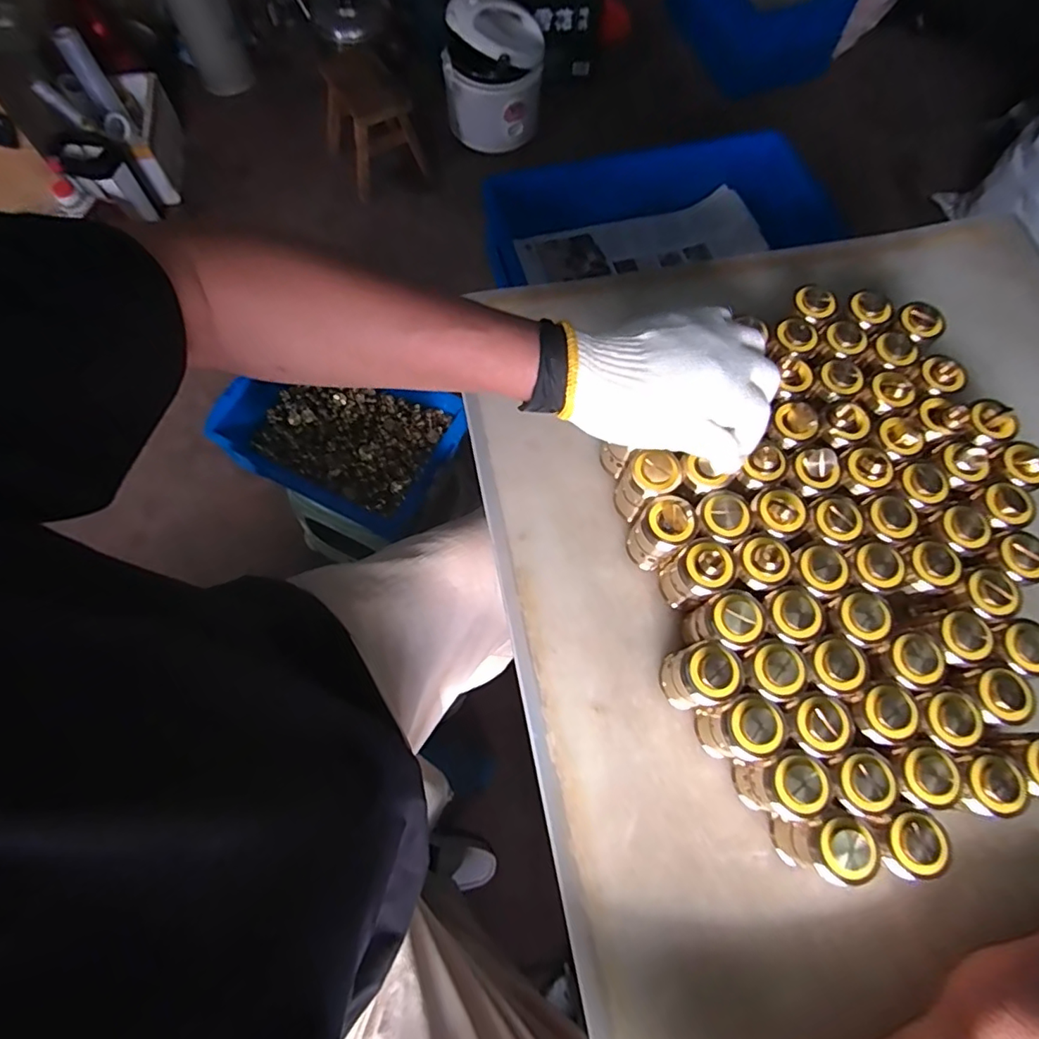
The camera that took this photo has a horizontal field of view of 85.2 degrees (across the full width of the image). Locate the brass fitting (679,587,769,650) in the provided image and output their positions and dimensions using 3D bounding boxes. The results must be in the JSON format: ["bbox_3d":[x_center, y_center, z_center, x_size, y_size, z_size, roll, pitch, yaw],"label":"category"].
[{"bbox_3d":[0.144,0.075,0.398,0.043,0.067,0.036,7,70,0],"label":"brass fitting"}]

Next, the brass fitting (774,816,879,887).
[{"bbox_3d":[0.186,0.201,0.349,0.034,0.065,0.036,1,70,-2],"label":"brass fitting"}]

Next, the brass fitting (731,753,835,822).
[{"bbox_3d":[0.167,0.169,0.362,0.045,0.066,0.040,14,70,3],"label":"brass fitting"}]

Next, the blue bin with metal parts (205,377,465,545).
[{"bbox_3d":[-0.287,-0.140,0.922,0.352,0.107,0.234,26,71,7],"label":"blue bin with metal parts"}]

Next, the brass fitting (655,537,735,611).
[{"bbox_3d":[0.129,0.039,0.409,0.040,0.066,0.037,-25,73,-11],"label":"brass fitting"}]

